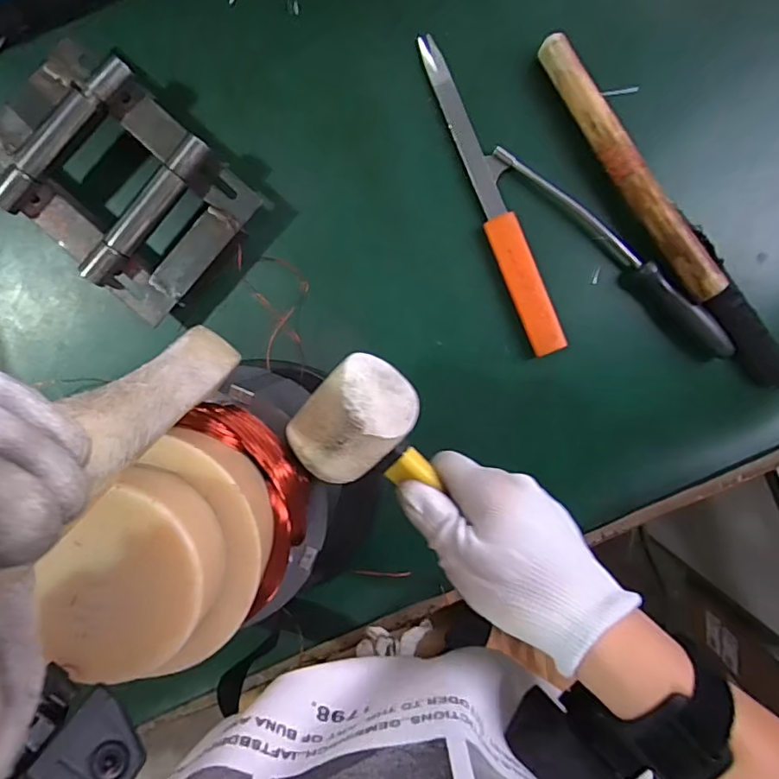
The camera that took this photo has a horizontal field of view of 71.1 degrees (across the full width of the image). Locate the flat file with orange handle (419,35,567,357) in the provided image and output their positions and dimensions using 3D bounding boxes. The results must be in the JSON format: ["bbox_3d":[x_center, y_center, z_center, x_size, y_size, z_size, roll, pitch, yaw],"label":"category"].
[{"bbox_3d":[0.080,-0.154,0.436,0.026,0.013,0.263,-22,94,2],"label":"flat file with orange handle"}]

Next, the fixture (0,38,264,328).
[{"bbox_3d":[-0.216,-0.162,0.421,0.199,0.038,0.138,43,94,-3],"label":"fixture"}]

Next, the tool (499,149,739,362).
[{"bbox_3d":[0.182,-0.112,0.438,0.243,0.021,0.028,44,93,-3],"label":"tool"}]

